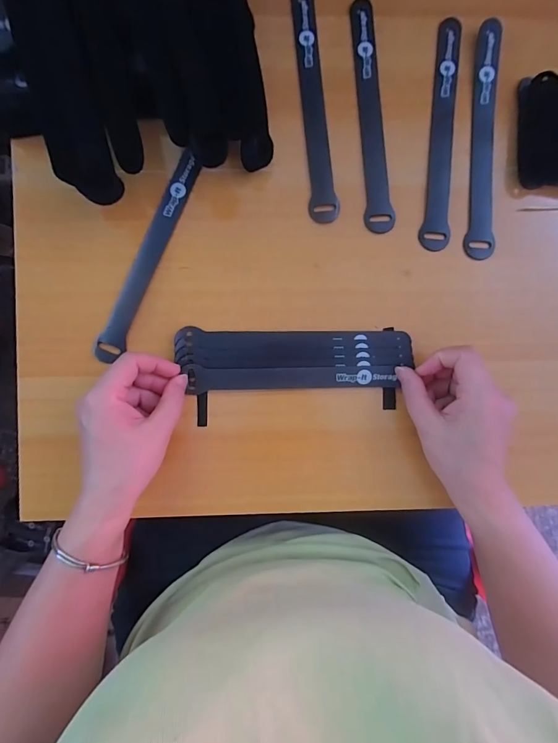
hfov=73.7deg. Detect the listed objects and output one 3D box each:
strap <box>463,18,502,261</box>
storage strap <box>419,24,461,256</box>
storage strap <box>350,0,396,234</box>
[{"bbox_3d":[0.184,-0.206,0.331,0.025,0.006,0.211,5,87,2],"label":"strap"},{"bbox_3d":[0.146,-0.213,0.331,0.023,0.004,0.212,6,90,-2],"label":"storage strap"},{"bbox_3d":[0.082,-0.229,0.329,0.024,0.004,0.213,-2,86,-3],"label":"storage strap"}]

